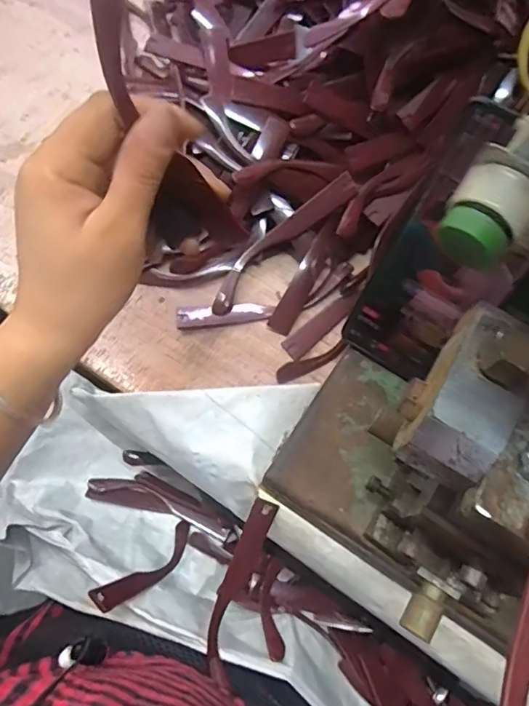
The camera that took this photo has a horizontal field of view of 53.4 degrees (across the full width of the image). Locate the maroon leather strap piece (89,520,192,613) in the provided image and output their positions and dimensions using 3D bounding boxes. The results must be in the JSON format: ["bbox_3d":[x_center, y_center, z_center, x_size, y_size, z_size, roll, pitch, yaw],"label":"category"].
[{"bbox_3d":[-0.096,0.180,0.448,0.026,0.163,0.017,39,100,12],"label":"maroon leather strap piece"}]

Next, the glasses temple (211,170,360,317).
[{"bbox_3d":[0.012,-0.092,0.441,0.154,0.020,0.030,-42,75,7],"label":"glasses temple"}]

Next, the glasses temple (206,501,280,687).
[{"bbox_3d":[-0.018,0.173,0.386,0.026,0.008,0.132,18,87,6],"label":"glasses temple"}]

